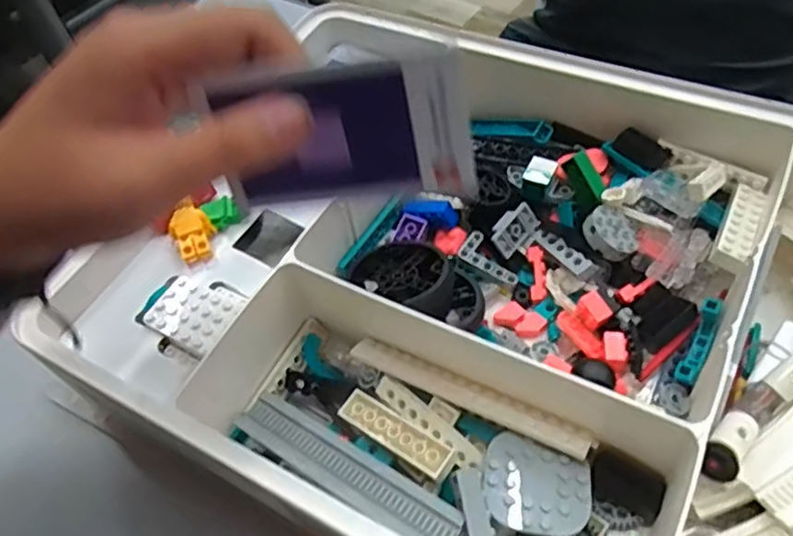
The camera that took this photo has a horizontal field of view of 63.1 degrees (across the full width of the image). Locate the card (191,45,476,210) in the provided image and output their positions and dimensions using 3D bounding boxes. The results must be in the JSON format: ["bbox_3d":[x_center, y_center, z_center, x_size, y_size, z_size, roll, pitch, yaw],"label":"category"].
[{"bbox_3d":[-0.018,-0.042,0.210,0.080,0.056,0.008,-7,46,9],"label":"card"}]

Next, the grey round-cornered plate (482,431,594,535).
[{"bbox_3d":[0.062,0.098,0.290,0.049,0.004,0.041,21,52,18],"label":"grey round-cornered plate"}]

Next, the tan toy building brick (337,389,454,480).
[{"bbox_3d":[0.000,0.081,0.318,0.063,0.009,0.016,24,67,34],"label":"tan toy building brick"}]

